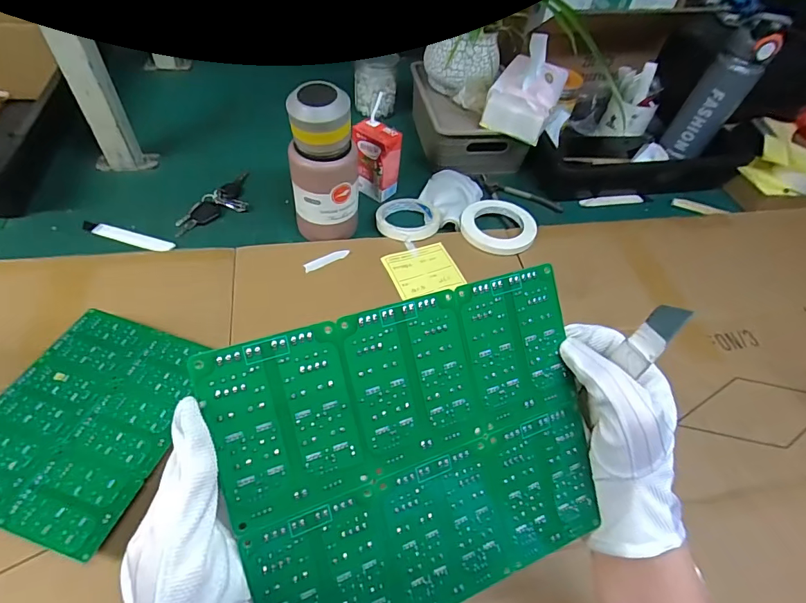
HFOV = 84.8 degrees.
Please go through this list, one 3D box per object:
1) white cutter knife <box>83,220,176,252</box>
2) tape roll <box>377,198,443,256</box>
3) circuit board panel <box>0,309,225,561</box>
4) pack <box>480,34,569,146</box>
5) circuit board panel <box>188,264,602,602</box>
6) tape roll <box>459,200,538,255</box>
[{"bbox_3d":[-0.390,-0.092,0.620,0.141,0.004,0.025,15,52,6],"label":"white cutter knife"},{"bbox_3d":[0.007,-0.126,0.666,0.096,0.016,0.109,25,53,13],"label":"tape roll"},{"bbox_3d":[-0.306,0.108,0.433,0.174,0.004,0.211,19,50,6],"label":"circuit board panel"},{"bbox_3d":[0.200,-0.341,0.698,0.105,0.109,0.126,21,53,10],"label":"pack"},{"bbox_3d":[0.016,0.086,0.245,0.203,0.004,0.172,-14,96,-20],"label":"circuit board panel"},{"bbox_3d":[0.146,-0.115,0.677,0.113,0.021,0.113,3,52,-4],"label":"tape roll"}]

